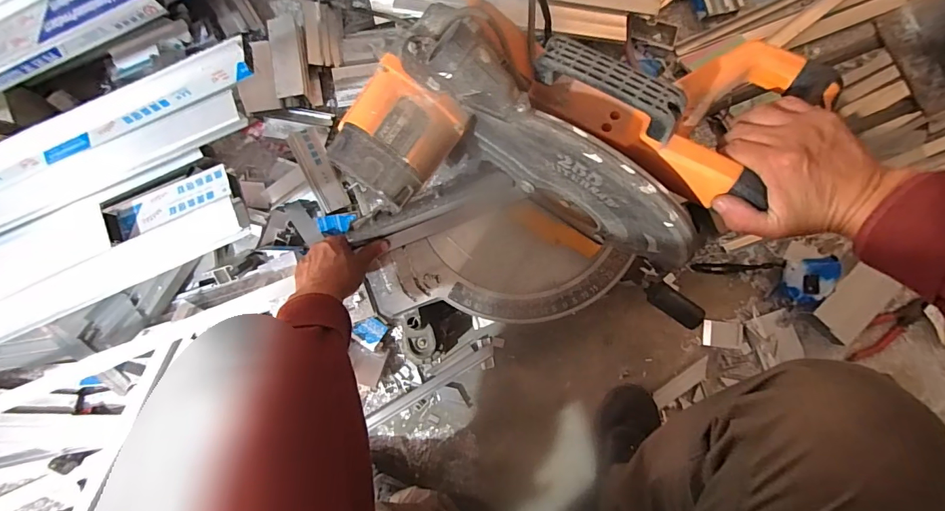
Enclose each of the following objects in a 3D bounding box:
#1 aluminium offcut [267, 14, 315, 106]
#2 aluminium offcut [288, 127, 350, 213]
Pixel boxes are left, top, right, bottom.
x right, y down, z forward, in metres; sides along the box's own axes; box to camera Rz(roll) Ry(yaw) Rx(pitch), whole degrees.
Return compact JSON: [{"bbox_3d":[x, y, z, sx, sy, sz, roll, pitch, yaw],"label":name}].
[{"bbox_3d":[-0.306,-0.332,0.715,0.052,0.042,0.137,-6,83,0],"label":"aluminium offcut"},{"bbox_3d":[-0.243,-0.136,0.679,0.045,0.010,0.131,-32,111,-30],"label":"aluminium offcut"}]

